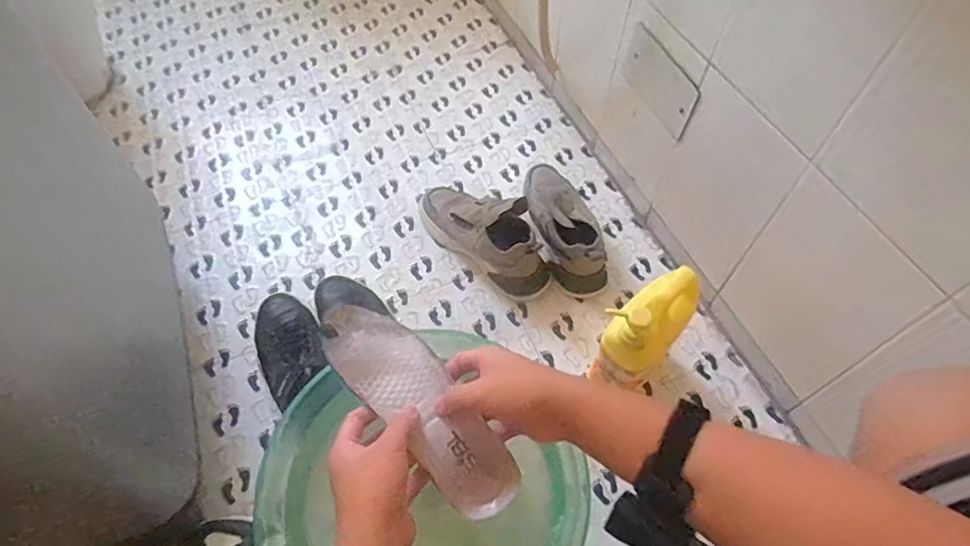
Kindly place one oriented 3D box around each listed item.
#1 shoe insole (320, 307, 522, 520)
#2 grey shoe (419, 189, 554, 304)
[{"bbox_3d":[-0.068,0.111,0.508,0.075,0.022,0.257,-36,58,-21],"label":"shoe insole"},{"bbox_3d":[0.002,-0.082,0.966,0.274,0.128,0.103,37,64,20],"label":"grey shoe"}]

